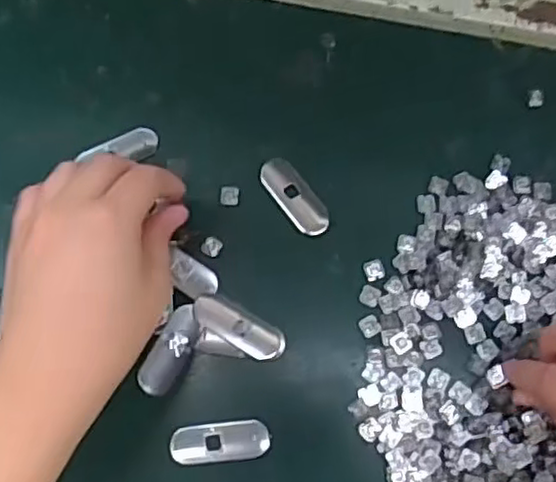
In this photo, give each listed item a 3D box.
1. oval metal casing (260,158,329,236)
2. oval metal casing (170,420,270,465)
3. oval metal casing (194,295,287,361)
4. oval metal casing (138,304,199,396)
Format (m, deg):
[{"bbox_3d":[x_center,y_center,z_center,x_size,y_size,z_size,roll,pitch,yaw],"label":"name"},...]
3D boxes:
[{"bbox_3d":[0.010,-0.026,0.380,0.020,0.004,0.051,-38,78,-10],"label":"oval metal casing"},{"bbox_3d":[-0.030,0.104,0.347,0.050,0.004,0.019,-5,74,-2],"label":"oval metal casing"},{"bbox_3d":[-0.021,0.047,0.362,0.053,0.004,0.018,29,76,7],"label":"oval metal casing"},{"bbox_3d":[-0.057,0.058,0.358,0.019,0.004,0.049,28,76,7],"label":"oval metal casing"}]

